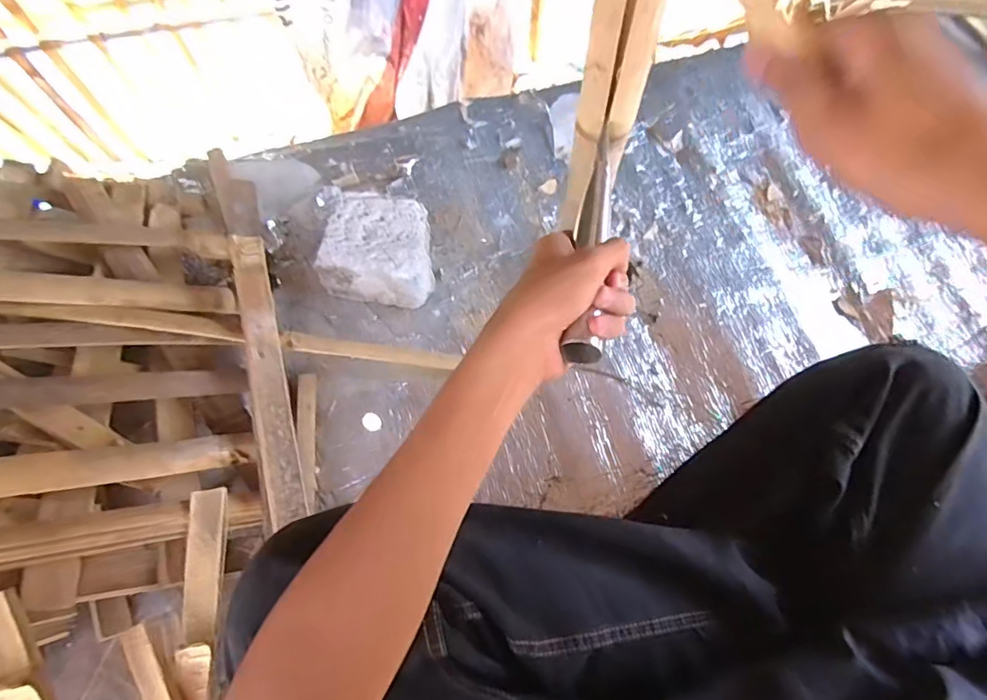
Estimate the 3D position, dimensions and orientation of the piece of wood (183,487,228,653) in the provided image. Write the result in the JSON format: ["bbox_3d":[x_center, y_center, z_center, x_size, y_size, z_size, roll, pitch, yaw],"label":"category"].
[{"bbox_3d":[-0.268,0.198,0.497,0.031,0.009,0.132,3,70,-24],"label":"piece of wood"}]

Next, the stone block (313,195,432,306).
[{"bbox_3d":[-0.136,-0.122,0.665,0.128,0.071,0.108,7,67,4],"label":"stone block"}]

